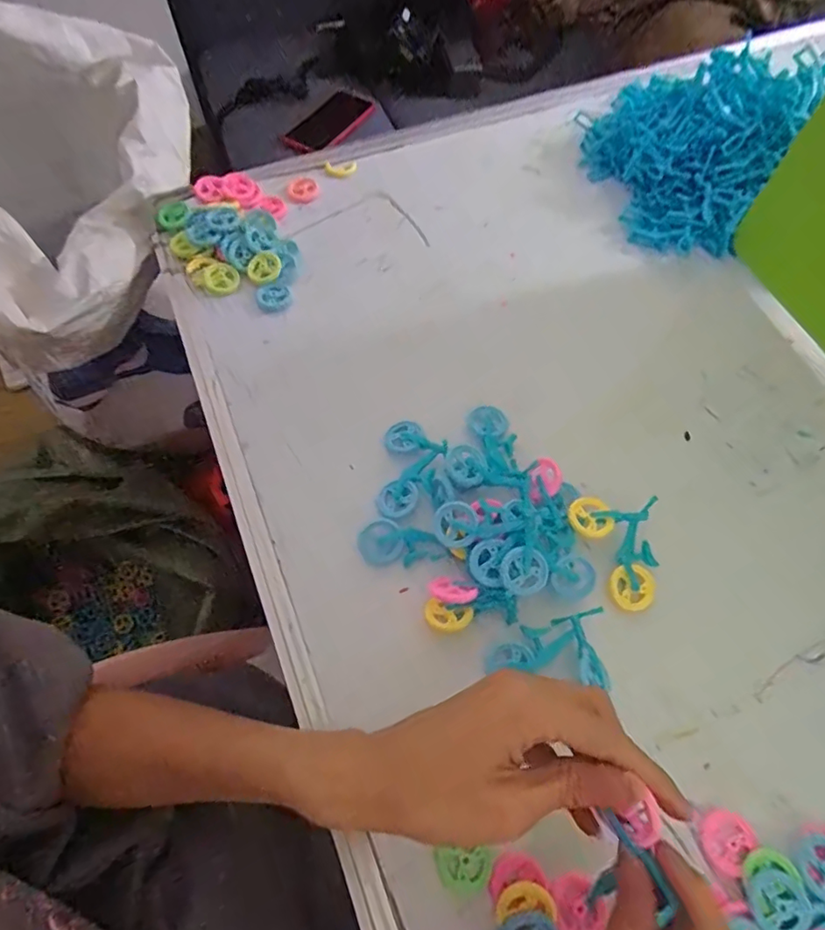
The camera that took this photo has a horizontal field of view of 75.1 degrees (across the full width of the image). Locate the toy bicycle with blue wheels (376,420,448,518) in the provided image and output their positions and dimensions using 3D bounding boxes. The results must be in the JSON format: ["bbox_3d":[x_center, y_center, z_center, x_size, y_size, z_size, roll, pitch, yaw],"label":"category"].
[{"bbox_3d":[0.000,0.000,0.377,0.043,0.016,0.074,5,64,2],"label":"toy bicycle with blue wheels"}]

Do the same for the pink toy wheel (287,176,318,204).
[{"bbox_3d":[-0.107,-0.268,0.524,0.027,0.006,0.031,-6,64,-4],"label":"pink toy wheel"}]

